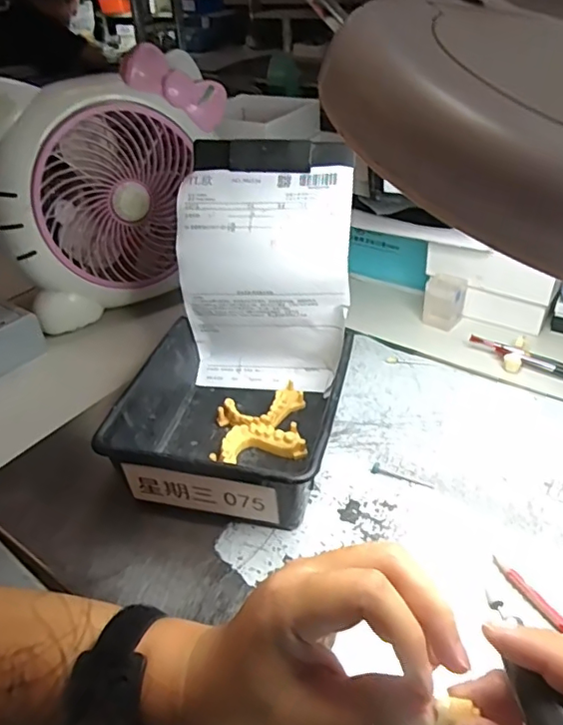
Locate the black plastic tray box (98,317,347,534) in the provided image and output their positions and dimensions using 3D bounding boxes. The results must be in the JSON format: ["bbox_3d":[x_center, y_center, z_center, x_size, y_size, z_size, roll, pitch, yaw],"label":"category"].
[{"bbox_3d":[-0.035,0.045,0.450,0.160,0.068,0.170,6,37,14],"label":"black plastic tray box"}]

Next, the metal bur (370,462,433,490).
[{"bbox_3d":[0.094,0.088,0.431,0.047,0.006,0.008,12,39,21],"label":"metal bur"}]

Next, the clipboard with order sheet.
[{"bbox_3d":[-0.014,-0.074,0.496,0.148,0.202,0.077,6,37,13],"label":"clipboard with order sheet"}]

